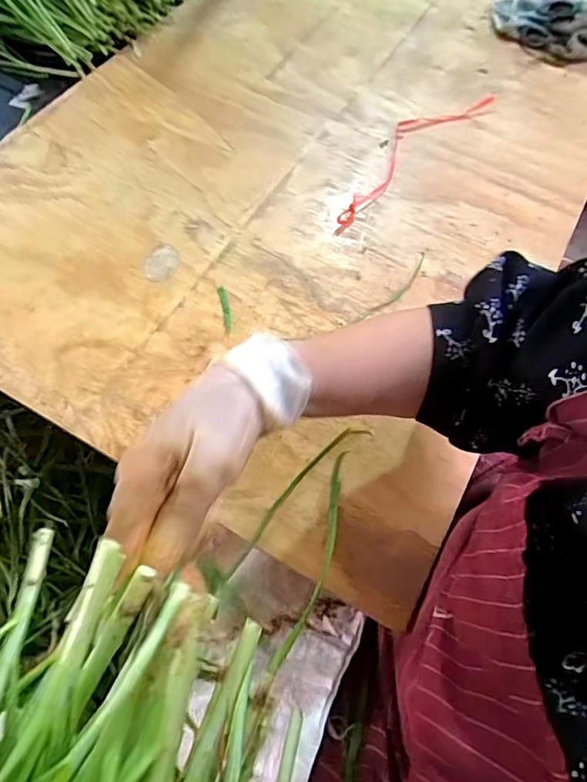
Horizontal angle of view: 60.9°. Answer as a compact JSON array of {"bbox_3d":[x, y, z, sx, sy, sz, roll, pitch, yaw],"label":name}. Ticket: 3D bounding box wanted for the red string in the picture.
[{"bbox_3d":[0.136,-0.291,0.589,0.054,0.009,0.312,39,65,14],"label":"red string"}]

